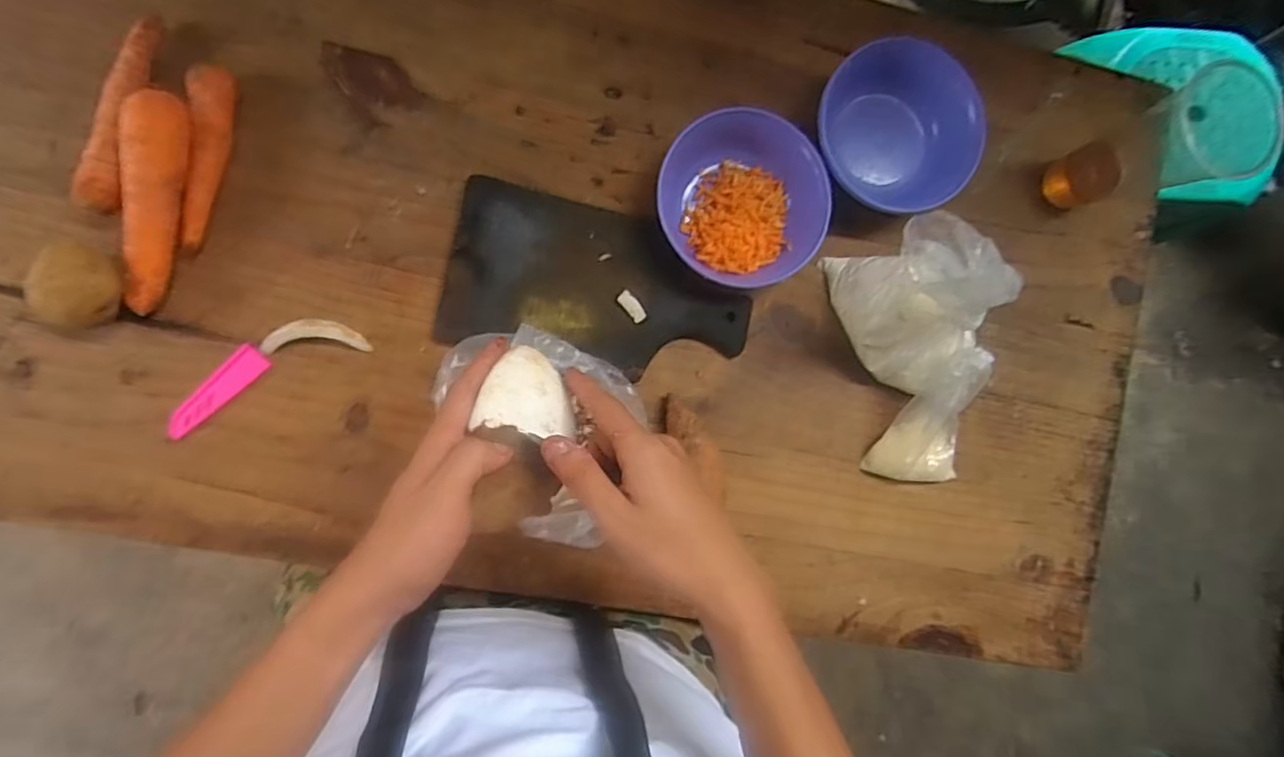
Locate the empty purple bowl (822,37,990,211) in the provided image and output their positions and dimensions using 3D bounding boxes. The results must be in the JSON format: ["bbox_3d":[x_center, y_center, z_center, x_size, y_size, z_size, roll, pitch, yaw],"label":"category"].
[{"bbox_3d":[0.224,-0.221,0.575,0.143,0.053,0.144,0,92,-7],"label":"empty purple bowl"}]

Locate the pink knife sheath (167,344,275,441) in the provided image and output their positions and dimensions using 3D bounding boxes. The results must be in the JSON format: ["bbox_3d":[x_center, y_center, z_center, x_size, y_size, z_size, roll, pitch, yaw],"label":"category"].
[{"bbox_3d":[-0.335,0.012,0.500,0.094,0.004,0.023,-43,96,-4],"label":"pink knife sheath"}]

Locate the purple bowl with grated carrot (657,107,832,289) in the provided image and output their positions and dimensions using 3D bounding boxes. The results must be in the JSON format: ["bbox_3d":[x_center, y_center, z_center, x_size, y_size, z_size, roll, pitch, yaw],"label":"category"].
[{"bbox_3d":[0.085,-0.150,0.547,0.139,0.051,0.142,0,92,-7],"label":"purple bowl with grated carrot"}]

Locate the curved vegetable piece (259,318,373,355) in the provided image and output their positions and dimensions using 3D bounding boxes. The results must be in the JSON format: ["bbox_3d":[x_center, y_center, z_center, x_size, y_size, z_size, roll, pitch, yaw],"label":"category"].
[{"bbox_3d":[-0.260,-0.034,0.507,0.078,0.013,0.026,-2,92,-7],"label":"curved vegetable piece"}]

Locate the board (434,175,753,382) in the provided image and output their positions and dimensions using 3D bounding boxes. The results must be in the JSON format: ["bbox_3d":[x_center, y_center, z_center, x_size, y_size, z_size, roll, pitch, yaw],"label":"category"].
[{"bbox_3d":[-0.033,-0.078,0.544,0.256,0.016,0.134,11,90,-7],"label":"board"}]

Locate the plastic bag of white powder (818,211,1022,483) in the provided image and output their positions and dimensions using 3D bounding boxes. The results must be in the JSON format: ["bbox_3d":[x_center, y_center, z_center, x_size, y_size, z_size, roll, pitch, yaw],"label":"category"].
[{"bbox_3d":[0.245,-0.015,0.525,0.105,0.132,0.228,-12,93,-6],"label":"plastic bag of white powder"}]

